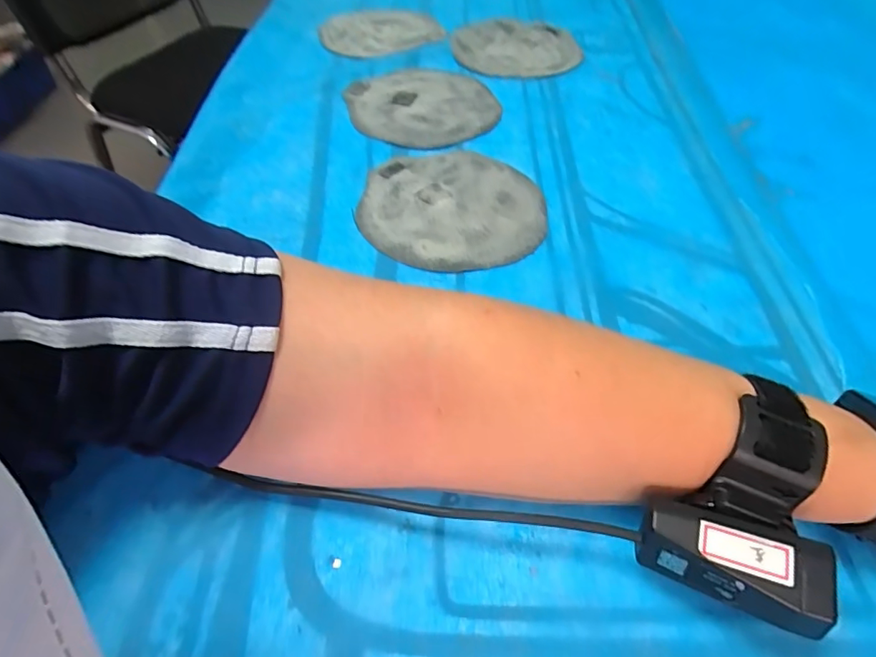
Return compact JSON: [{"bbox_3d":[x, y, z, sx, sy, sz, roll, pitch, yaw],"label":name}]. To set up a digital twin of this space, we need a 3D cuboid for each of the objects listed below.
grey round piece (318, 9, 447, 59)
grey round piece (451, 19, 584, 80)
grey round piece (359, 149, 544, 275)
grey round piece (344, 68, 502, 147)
[{"bbox_3d":[-0.066,-0.347,0.592,0.116,0.013,0.131,34,55,21],"label":"grey round piece"},{"bbox_3d":[0.093,-0.320,0.576,0.147,0.013,0.118,-17,53,-15],"label":"grey round piece"},{"bbox_3d":[0.012,-0.098,0.405,0.144,0.006,0.136,5,50,2],"label":"grey round piece"},{"bbox_3d":[-0.015,-0.220,0.494,0.138,0.007,0.124,-13,52,-13],"label":"grey round piece"}]

